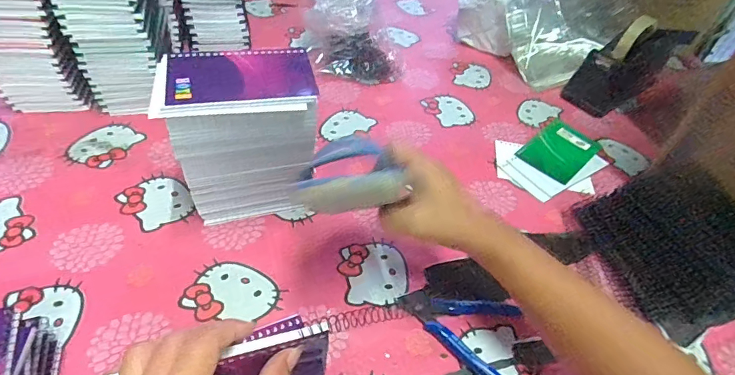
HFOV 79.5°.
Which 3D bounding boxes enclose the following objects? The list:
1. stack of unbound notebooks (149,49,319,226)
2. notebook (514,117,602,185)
[{"bbox_3d":[-0.125,-0.040,0.461,0.135,0.175,0.080,-4,47,-11],"label":"stack of unbound notebooks"},{"bbox_3d":[0.283,-0.056,0.647,0.080,0.007,0.138,37,52,26],"label":"notebook"}]

